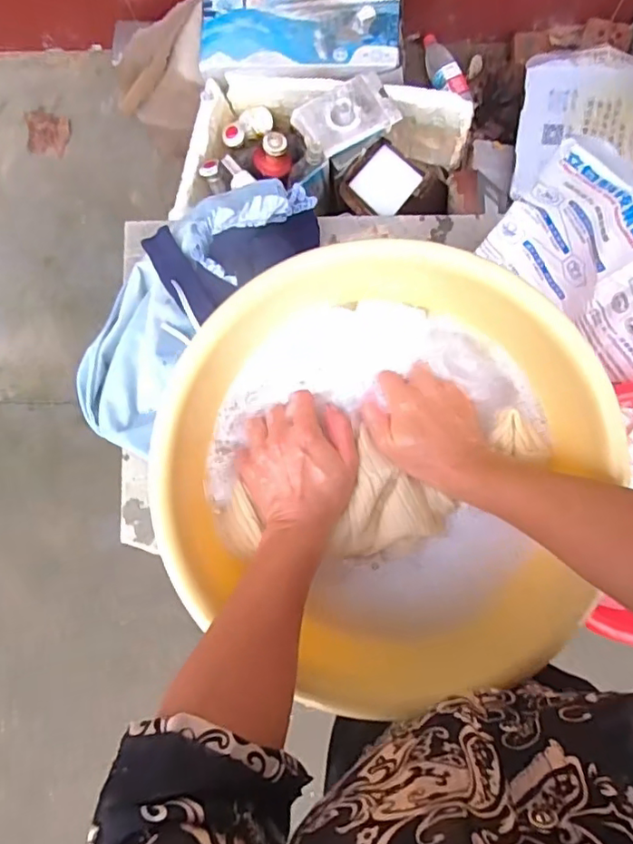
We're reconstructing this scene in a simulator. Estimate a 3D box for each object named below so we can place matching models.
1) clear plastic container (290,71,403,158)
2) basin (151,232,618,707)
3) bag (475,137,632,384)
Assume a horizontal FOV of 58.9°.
[{"bbox_3d":[0.059,-0.616,1.124,0.194,0.044,0.130,-31,83,-1],"label":"clear plastic container"},{"bbox_3d":[0.044,0.029,0.493,0.355,0.110,0.341,0,79,1],"label":"basin"},{"bbox_3d":[0.396,-0.188,0.730,0.066,0.271,0.356,-33,79,-14],"label":"bag"}]

